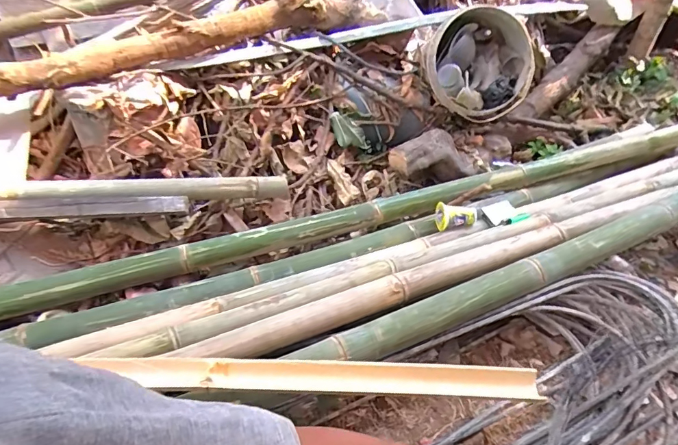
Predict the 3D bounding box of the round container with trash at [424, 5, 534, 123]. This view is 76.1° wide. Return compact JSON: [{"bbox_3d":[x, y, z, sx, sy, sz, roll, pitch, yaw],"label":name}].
[{"bbox_3d":[0.464,-0.507,1.388,0.356,0.334,0.169,-16,4,-7],"label":"round container with trash"}]

